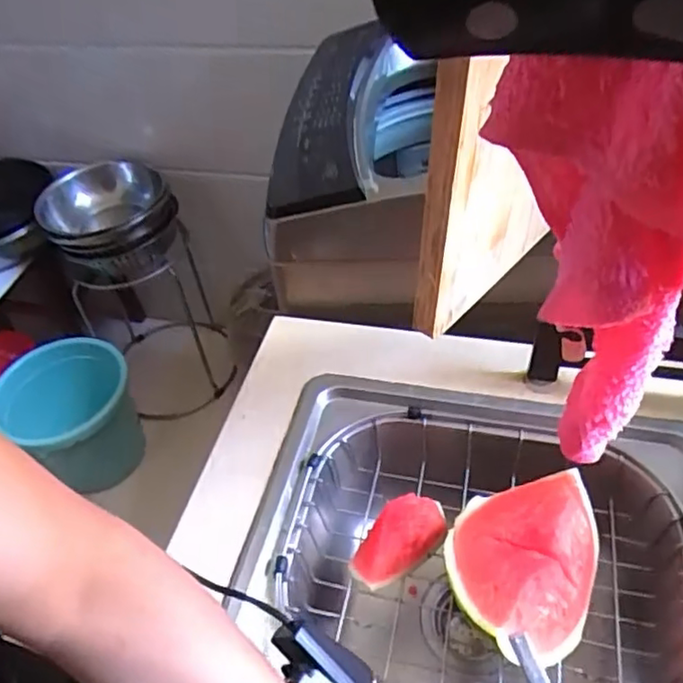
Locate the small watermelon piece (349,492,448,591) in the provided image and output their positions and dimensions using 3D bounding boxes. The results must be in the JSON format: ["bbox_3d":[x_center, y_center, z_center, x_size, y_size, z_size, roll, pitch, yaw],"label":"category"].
[{"bbox_3d":[0.058,0.185,0.592,0.108,0.067,0.041,-27,49,-18],"label":"small watermelon piece"}]

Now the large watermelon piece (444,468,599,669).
[{"bbox_3d":[0.164,0.188,0.533,0.138,0.074,0.150,-8,46,0],"label":"large watermelon piece"}]

